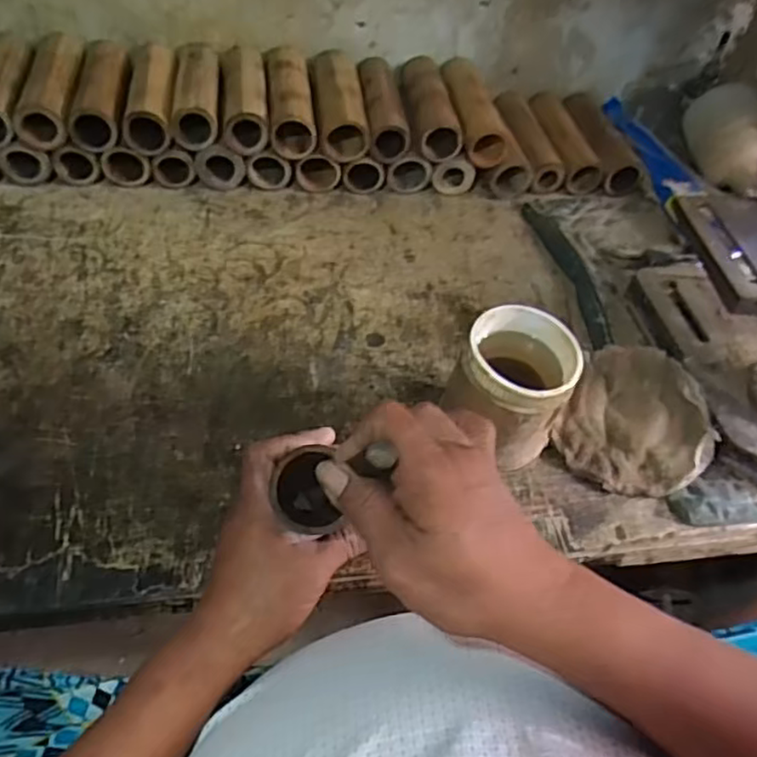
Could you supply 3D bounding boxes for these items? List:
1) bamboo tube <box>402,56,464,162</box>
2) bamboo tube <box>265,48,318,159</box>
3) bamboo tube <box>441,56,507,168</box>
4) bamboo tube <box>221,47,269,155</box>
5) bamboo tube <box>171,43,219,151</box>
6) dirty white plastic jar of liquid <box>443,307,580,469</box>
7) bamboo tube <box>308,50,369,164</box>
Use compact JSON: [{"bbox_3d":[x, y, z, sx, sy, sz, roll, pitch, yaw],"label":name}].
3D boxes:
[{"bbox_3d":[0.064,-0.359,0.887,0.061,0.044,0.179,-5,53,-10],"label":"bamboo tube"},{"bbox_3d":[-0.110,-0.346,0.847,0.053,0.056,0.168,-4,53,-9],"label":"bamboo tube"},{"bbox_3d":[0.121,-0.355,0.902,0.056,0.054,0.181,-3,53,-8],"label":"bamboo tube"},{"bbox_3d":[-0.165,-0.352,0.836,0.050,0.054,0.181,-4,53,-9],"label":"bamboo tube"},{"bbox_3d":[-0.220,-0.354,0.831,0.052,0.054,0.176,-2,53,-8],"label":"bamboo tube"},{"bbox_3d":[0.115,0.014,0.609,0.097,0.129,0.092,3,52,-4],"label":"dirty white plastic jar of liquid"},{"bbox_3d":[-0.051,-0.353,0.864,0.062,0.056,0.178,-2,53,-8],"label":"bamboo tube"}]

